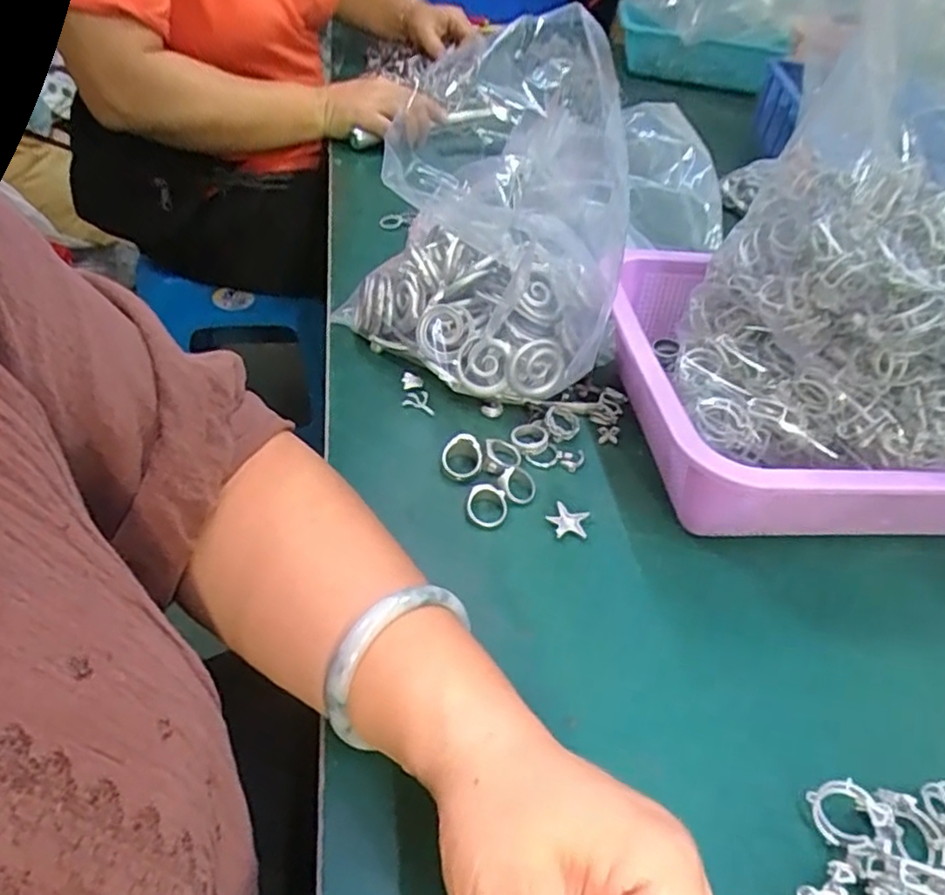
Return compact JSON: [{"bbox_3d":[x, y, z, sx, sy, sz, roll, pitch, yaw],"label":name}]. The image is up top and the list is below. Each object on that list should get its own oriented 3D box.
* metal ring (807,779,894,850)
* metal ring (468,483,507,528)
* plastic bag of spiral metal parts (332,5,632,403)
[{"bbox_3d":[0.151,0.149,0.273,0.027,0.026,0.006,34,17,31],"label":"metal ring"},{"bbox_3d":[0.008,0.033,0.380,0.023,0.005,0.026,20,63,-2],"label":"metal ring"},{"bbox_3d":[0.001,-0.129,0.411,0.172,0.207,0.092,7,44,-1],"label":"plastic bag of spiral metal parts"}]

